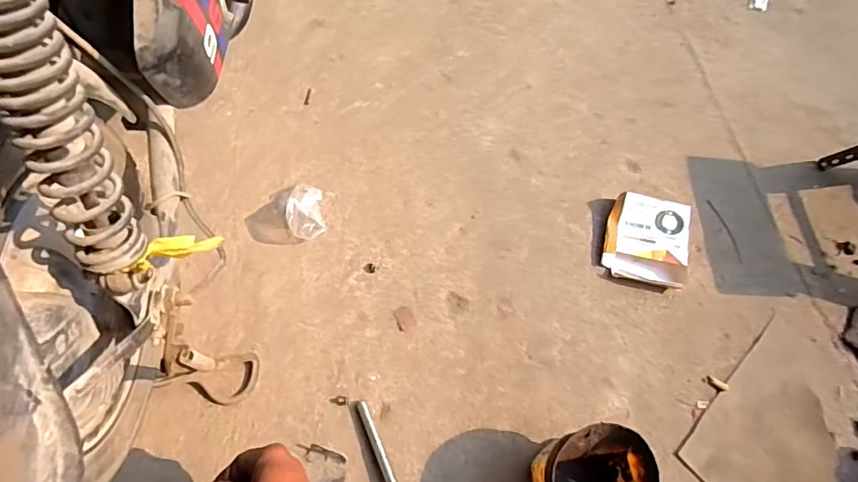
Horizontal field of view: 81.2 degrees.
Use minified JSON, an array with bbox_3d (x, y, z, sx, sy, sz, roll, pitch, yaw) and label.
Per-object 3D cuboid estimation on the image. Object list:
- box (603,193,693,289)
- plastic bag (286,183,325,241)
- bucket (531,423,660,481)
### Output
[{"bbox_3d":[0.354,-0.003,0.811,0.132,0.033,0.144,14,62,0],"label":"box"},{"bbox_3d":[-0.188,-0.054,0.757,0.052,0.048,0.094,-6,67,-9],"label":"plastic bag"},{"bbox_3d":[0.192,0.290,0.609,0.123,0.105,0.121,8,65,-3],"label":"bucket"}]

